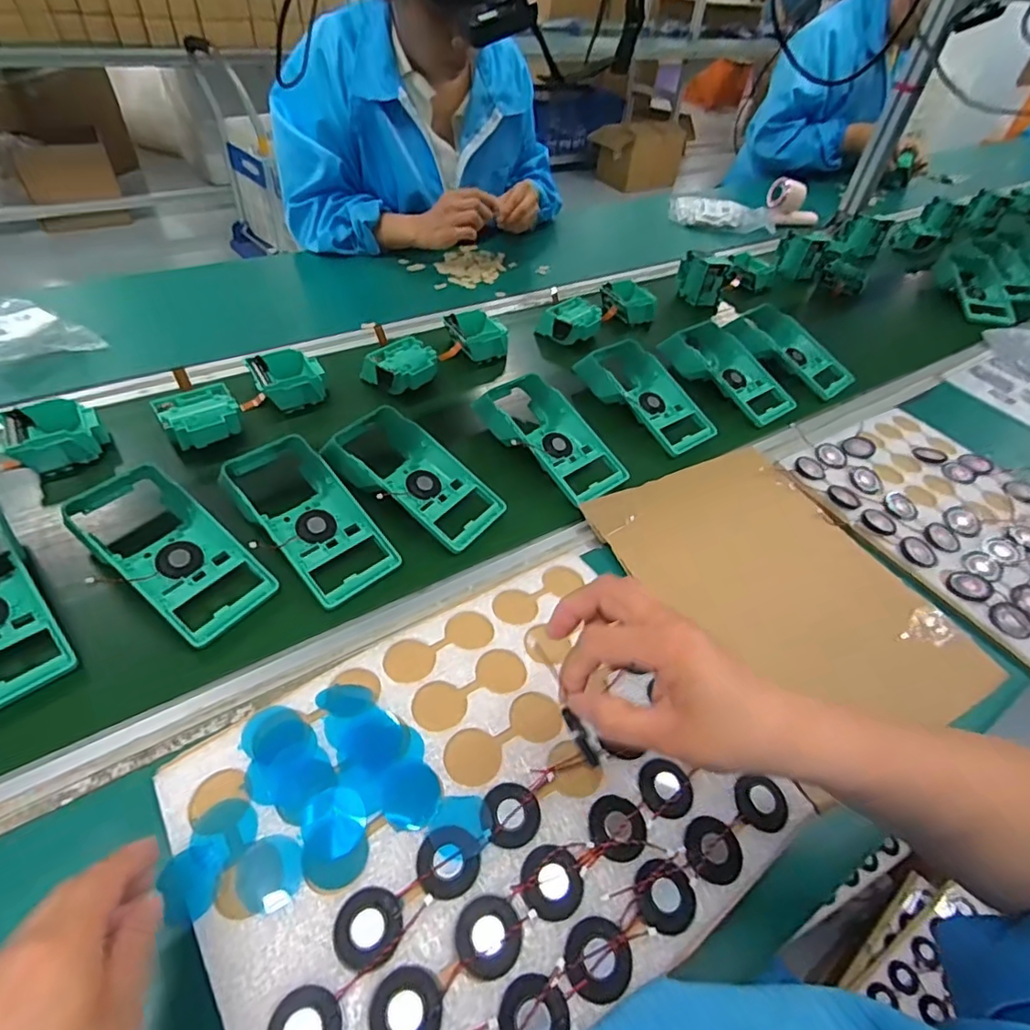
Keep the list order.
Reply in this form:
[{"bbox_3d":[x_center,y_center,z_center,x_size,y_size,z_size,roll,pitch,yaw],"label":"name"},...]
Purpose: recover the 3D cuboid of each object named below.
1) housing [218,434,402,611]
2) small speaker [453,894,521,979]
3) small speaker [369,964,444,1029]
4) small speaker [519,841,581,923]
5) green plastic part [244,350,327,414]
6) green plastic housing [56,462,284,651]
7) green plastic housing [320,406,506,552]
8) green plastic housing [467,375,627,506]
[{"bbox_3d":[-0.194,0.000,0.522,0.091,0.053,0.188,-34,59,-32],"label":"housing"},{"bbox_3d":[-0.013,0.214,0.288,0.031,0.004,0.033,3,47,-3],"label":"small speaker"},{"bbox_3d":[-0.051,0.235,0.268,0.033,0.004,0.033,3,47,-3],"label":"small speaker"},{"bbox_3d":[0.020,0.197,0.305,0.032,0.004,0.034,3,47,-3],"label":"small speaker"},{"bbox_3d":[-0.265,-0.159,0.666,0.075,0.035,0.072,-15,50,-20],"label":"green plastic part"},{"bbox_3d":[-0.293,0.028,0.486,0.209,0.060,0.100,33,52,23],"label":"green plastic housing"},{"bbox_3d":[-0.102,-0.040,0.564,0.181,0.045,0.096,28,50,19],"label":"green plastic housing"},{"bbox_3d":[0.035,-0.086,0.631,0.100,0.051,0.182,-29,56,-29],"label":"green plastic housing"}]

